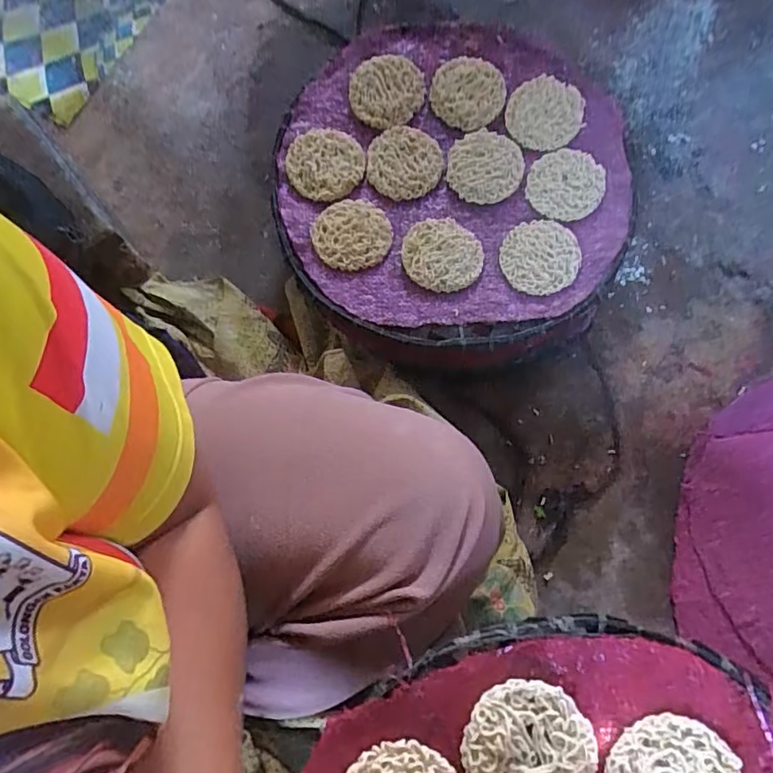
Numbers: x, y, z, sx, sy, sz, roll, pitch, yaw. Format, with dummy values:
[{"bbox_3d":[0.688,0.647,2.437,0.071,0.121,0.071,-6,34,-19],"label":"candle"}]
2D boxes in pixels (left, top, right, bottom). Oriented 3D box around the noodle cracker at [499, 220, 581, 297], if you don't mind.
[{"bbox_3d":[0.149,-0.126,0.520,0.072,0.012,0.075,0,79,0],"label":"noodle cracker"}]

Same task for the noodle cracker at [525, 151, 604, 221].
[{"bbox_3d":[0.179,-0.203,0.539,0.072,0.017,0.071,0,79,0],"label":"noodle cracker"}]

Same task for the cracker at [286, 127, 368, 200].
[{"bbox_3d":[-0.062,-0.224,0.544,0.077,0.025,0.065,-6,79,-1],"label":"cracker"}]

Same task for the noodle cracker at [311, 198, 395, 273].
[{"bbox_3d":[-0.033,-0.150,0.529,0.073,0.012,0.075,0,79,0],"label":"noodle cracker"}]

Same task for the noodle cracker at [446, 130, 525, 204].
[{"bbox_3d":[0.098,-0.220,0.541,0.071,0.020,0.071,0,79,0],"label":"noodle cracker"}]

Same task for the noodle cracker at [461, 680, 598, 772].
[{"bbox_3d":[0.083,0.213,0.313,0.074,0.006,0.074,0,79,0],"label":"noodle cracker"}]

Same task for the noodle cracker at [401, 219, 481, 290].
[{"bbox_3d":[0.055,-0.129,0.523,0.075,0.013,0.075,0,79,0],"label":"noodle cracker"}]

